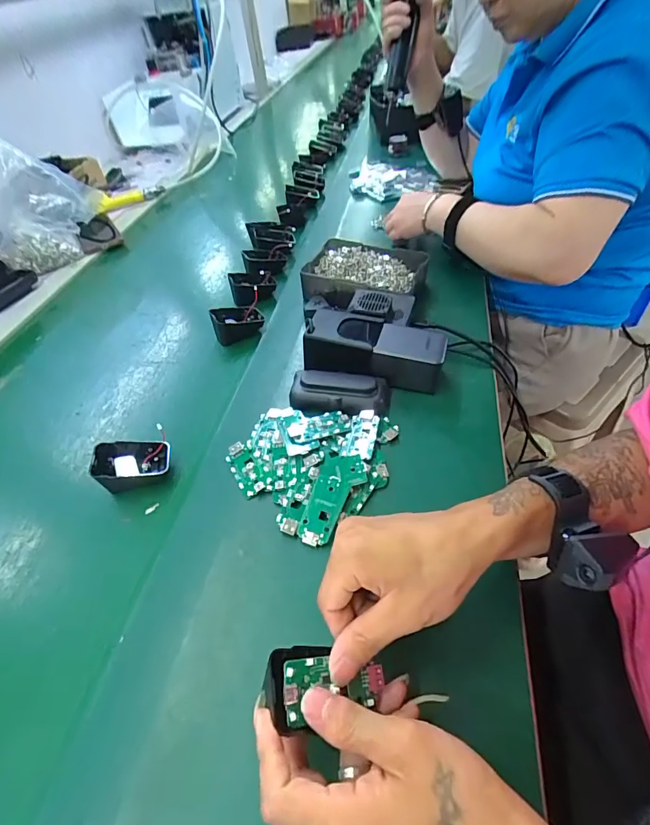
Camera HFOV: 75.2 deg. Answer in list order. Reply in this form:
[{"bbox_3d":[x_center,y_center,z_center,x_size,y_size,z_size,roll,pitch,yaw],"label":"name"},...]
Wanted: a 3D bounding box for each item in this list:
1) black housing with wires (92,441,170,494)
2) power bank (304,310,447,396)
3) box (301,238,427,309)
[{"bbox_3d":[-0.190,0.052,0.423,0.064,0.042,0.049,-9,46,-2],"label":"black housing with wires"},{"bbox_3d":[0.058,-0.070,0.490,0.155,0.063,0.064,12,49,17],"label":"power bank"},{"bbox_3d":[0.058,-0.198,0.614,0.161,0.042,0.136,12,49,17],"label":"box"}]

